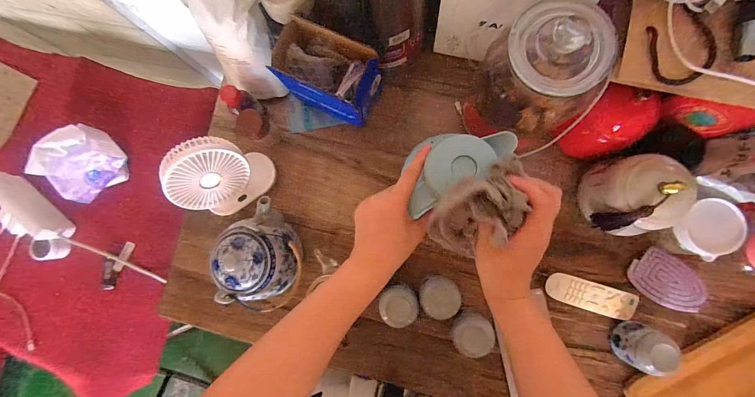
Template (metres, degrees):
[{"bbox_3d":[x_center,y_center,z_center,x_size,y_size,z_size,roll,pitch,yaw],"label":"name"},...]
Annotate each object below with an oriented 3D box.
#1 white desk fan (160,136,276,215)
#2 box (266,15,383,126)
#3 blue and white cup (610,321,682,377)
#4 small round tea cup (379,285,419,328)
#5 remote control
[{"bbox_3d":[-0.254,-0.034,0.532,0.130,0.172,0.073,-31,83,2],"label":"white desk fan"},{"bbox_3d":[-0.075,-0.197,0.543,0.154,0.142,0.098,25,87,7],"label":"box"},{"bbox_3d":[0.409,0.230,0.495,0.068,0.064,0.063,-1,85,5],"label":"blue and white cup"},{"bbox_3d":[0.033,0.169,0.508,0.058,0.035,0.056,-1,85,5],"label":"small round tea cup"},{"bbox_3d":[0.353,0.161,0.537,0.143,0.028,0.046,16,86,7],"label":"remote control"}]

